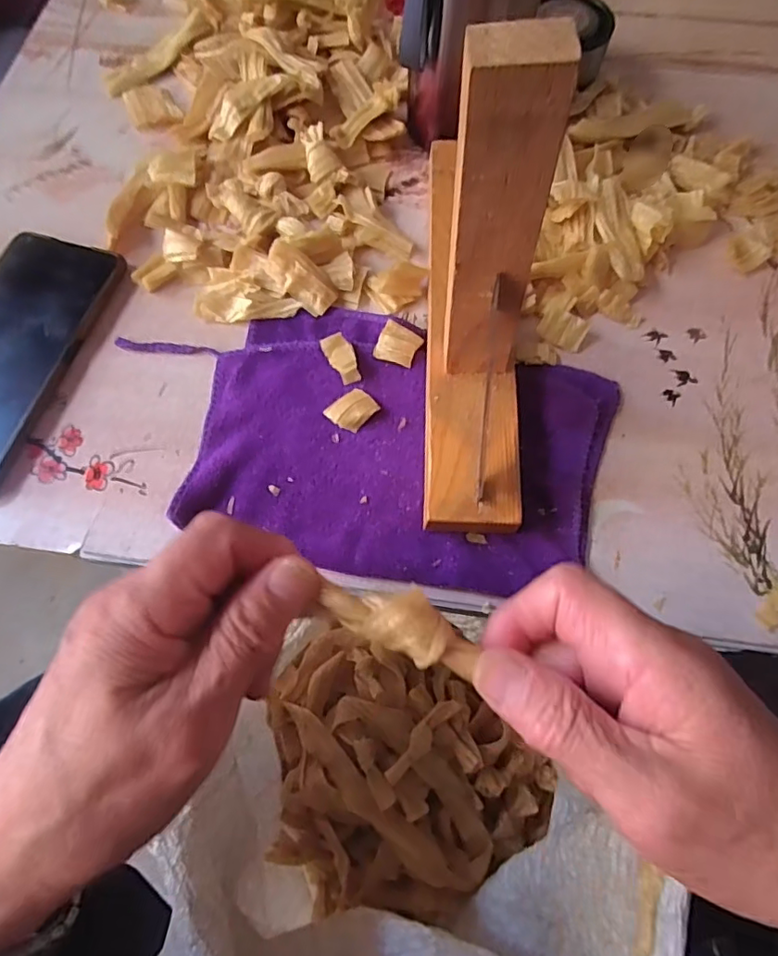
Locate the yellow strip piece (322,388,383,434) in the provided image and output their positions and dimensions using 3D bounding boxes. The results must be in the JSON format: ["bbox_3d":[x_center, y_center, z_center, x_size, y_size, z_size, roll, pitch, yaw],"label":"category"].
[{"bbox_3d":[-0.020,-0.037,0.304,0.021,0.008,0.025,41,75,14],"label":"yellow strip piece"}]

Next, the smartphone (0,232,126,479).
[{"bbox_3d":[-0.224,-0.073,0.323,0.077,0.011,0.162,16,70,6],"label":"smartphone"}]

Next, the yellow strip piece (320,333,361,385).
[{"bbox_3d":[-0.026,-0.068,0.315,0.015,0.007,0.030,-29,72,-10],"label":"yellow strip piece"}]

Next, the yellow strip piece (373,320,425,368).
[{"bbox_3d":[0.005,-0.077,0.319,0.022,0.007,0.022,22,71,8],"label":"yellow strip piece"}]

